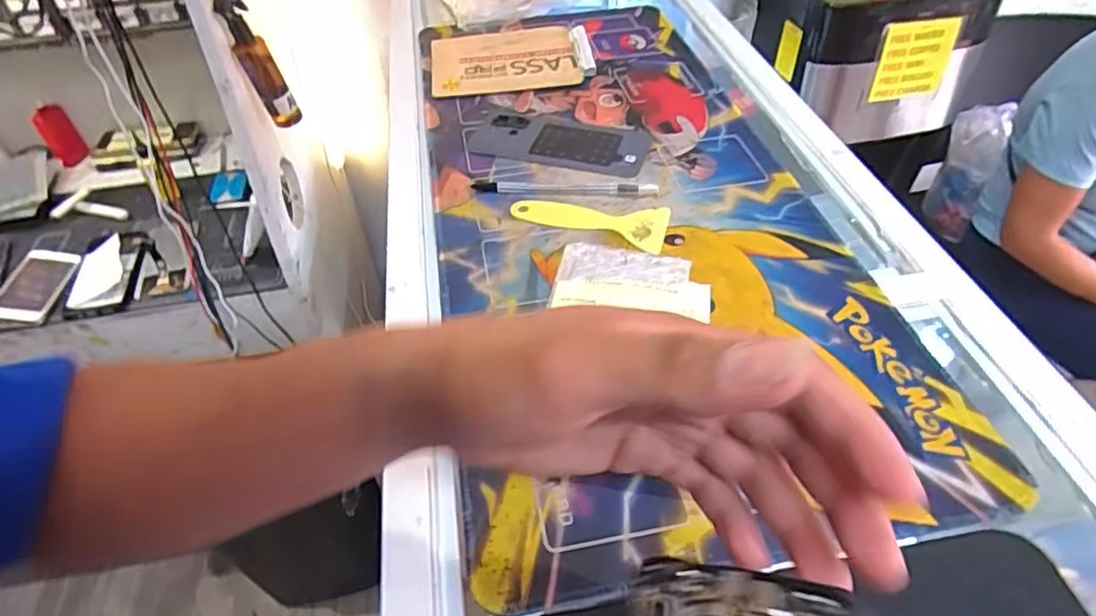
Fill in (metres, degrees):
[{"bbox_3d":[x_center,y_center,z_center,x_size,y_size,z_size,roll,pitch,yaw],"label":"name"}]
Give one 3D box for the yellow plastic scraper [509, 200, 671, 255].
[{"bbox_3d":[0.033,-0.073,0.505,0.125,0.007,0.049,11,48,14],"label":"yellow plastic scraper"}]

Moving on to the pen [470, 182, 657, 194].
[{"bbox_3d":[0.014,-0.102,0.530,0.154,0.006,0.016,0,46,4],"label":"pen"}]

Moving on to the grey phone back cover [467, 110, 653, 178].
[{"bbox_3d":[0.010,-0.156,0.586,0.169,0.005,0.080,9,48,12],"label":"grey phone back cover"}]

